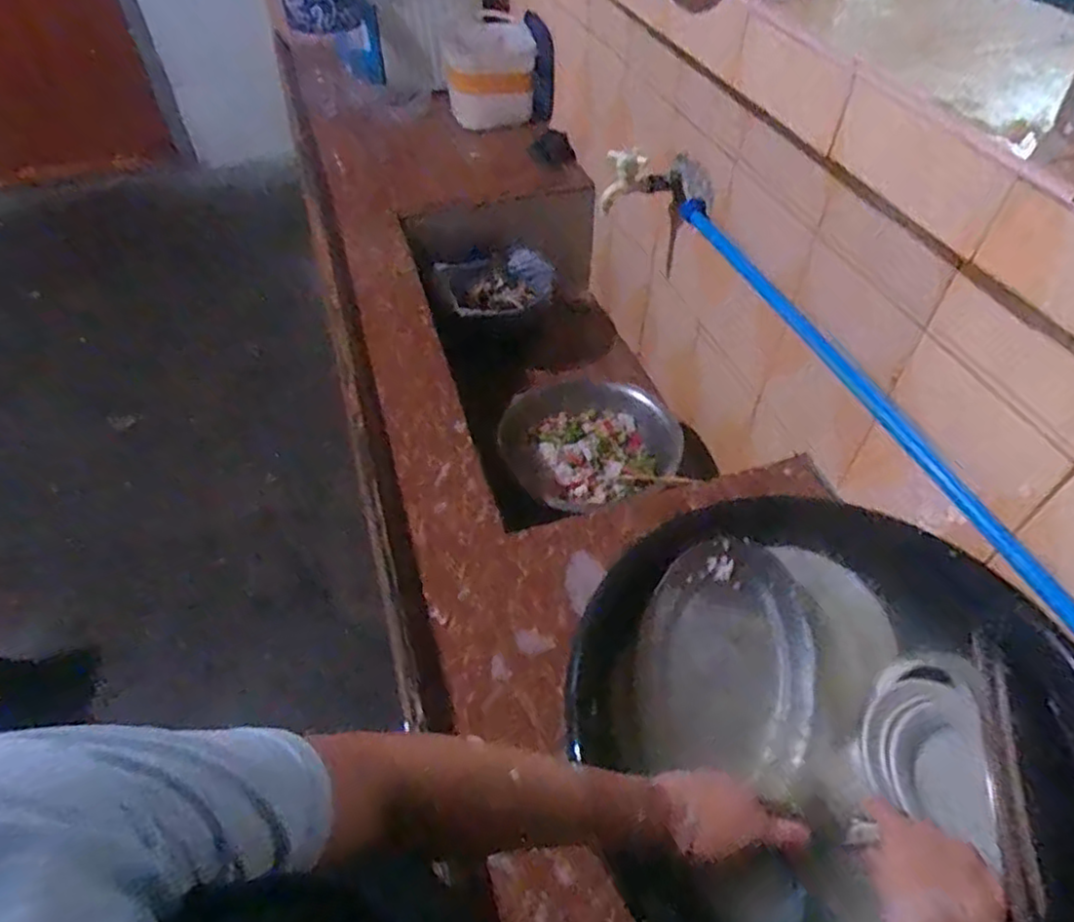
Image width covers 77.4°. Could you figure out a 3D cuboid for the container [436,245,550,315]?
[{"bbox_3d":[-0.085,-0.379,1.434,0.251,0.084,0.099,-14,51,-13],"label":"container"}]

